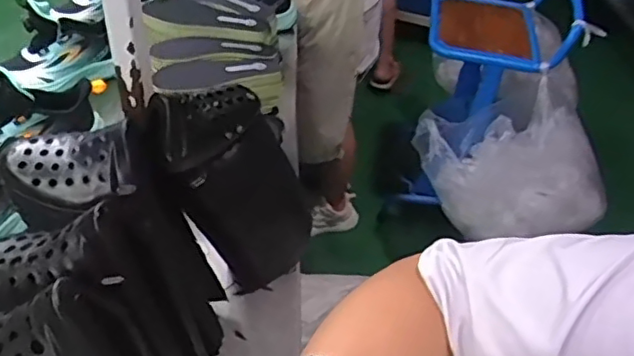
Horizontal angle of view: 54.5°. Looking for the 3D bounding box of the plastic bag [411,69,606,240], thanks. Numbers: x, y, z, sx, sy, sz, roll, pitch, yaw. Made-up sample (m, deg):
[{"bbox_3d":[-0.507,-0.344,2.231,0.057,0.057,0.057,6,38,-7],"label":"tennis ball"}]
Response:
[{"bbox_3d":[0.458,-0.042,1.452,0.385,0.292,0.266,-11,44,-15],"label":"plastic bag"}]

